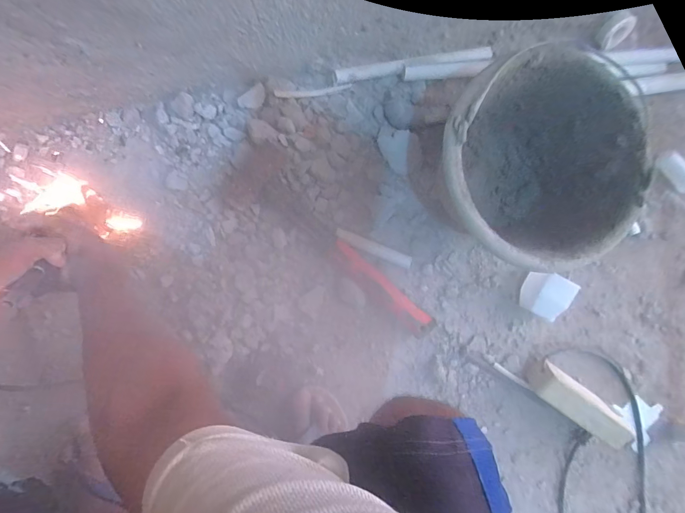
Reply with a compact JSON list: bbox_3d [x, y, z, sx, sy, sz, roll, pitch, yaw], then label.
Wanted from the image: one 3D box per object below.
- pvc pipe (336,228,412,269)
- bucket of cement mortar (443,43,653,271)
[{"bbox_3d":[0.049,-0.012,0.581,0.125,0.014,0.018,22,90,-4],"label":"pvc pipe"},{"bbox_3d":[0.233,-0.114,0.505,0.236,0.177,0.237,0,91,-4],"label":"bucket of cement mortar"}]

